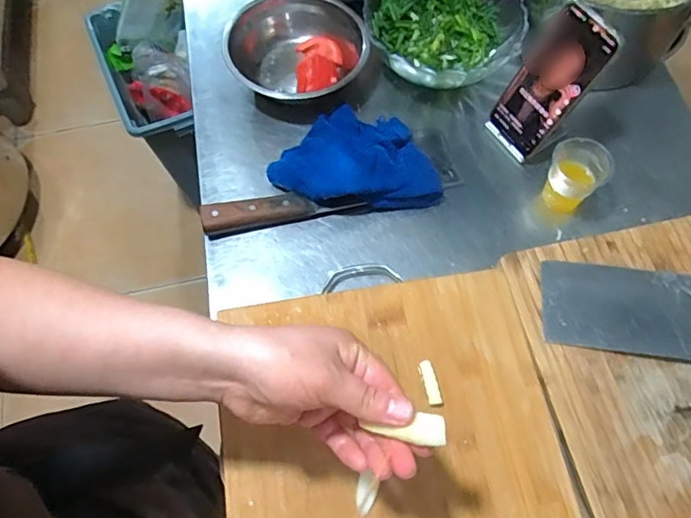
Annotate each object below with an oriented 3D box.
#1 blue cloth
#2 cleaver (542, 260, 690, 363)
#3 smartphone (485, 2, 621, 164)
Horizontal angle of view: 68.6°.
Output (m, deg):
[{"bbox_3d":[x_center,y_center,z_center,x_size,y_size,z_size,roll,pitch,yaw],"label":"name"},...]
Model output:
[{"bbox_3d":[0.007,-0.119,0.568,0.186,0.040,0.130,-5,66,-3],"label":"blue cloth"},{"bbox_3d":[0.353,0.056,0.471,0.316,0.031,0.086,9,66,4],"label":"cleaver"},{"bbox_3d":[0.215,-0.183,0.544,0.012,0.156,0.069,-19,64,-36],"label":"smartphone"}]

